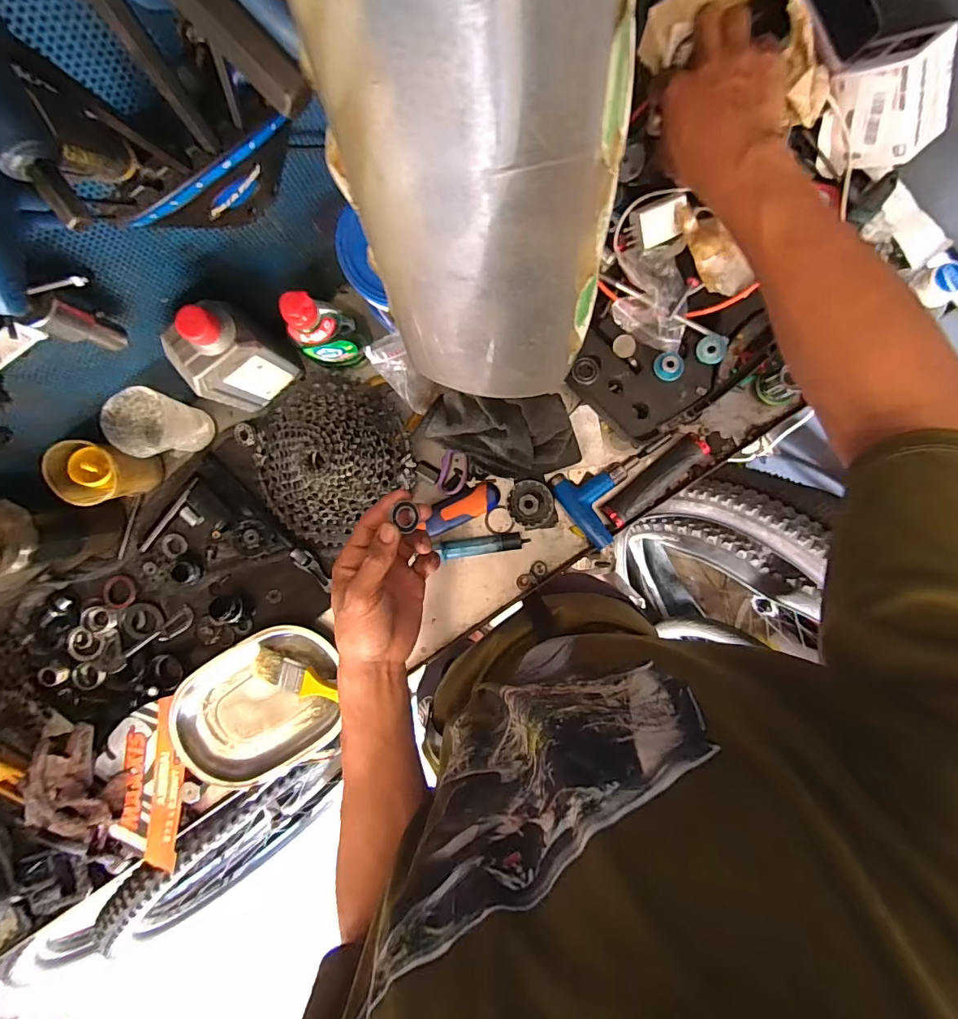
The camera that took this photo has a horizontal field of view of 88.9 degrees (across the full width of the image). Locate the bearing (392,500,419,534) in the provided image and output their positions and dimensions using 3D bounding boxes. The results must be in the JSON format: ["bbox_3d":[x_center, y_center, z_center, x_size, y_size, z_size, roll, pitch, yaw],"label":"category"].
[{"bbox_3d":[-0.062,0.008,0.402,0.007,0.023,0.023,-11,91,38],"label":"bearing"}]

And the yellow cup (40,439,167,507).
[{"bbox_3d":[-0.412,-0.040,0.545,0.062,0.095,0.063,9,93,3],"label":"yellow cup"}]

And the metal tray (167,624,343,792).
[{"bbox_3d":[-0.266,0.241,0.586,0.208,0.039,0.159,-25,91,4],"label":"metal tray"}]

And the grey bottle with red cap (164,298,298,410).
[{"bbox_3d":[-0.250,-0.149,0.491,0.083,0.158,0.048,-38,90,4],"label":"grey bottle with red cap"}]

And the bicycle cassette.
[{"bbox_3d":[-0.175,-0.059,0.562,0.190,0.047,0.185,-37,90,4],"label":"bicycle cassette"}]

